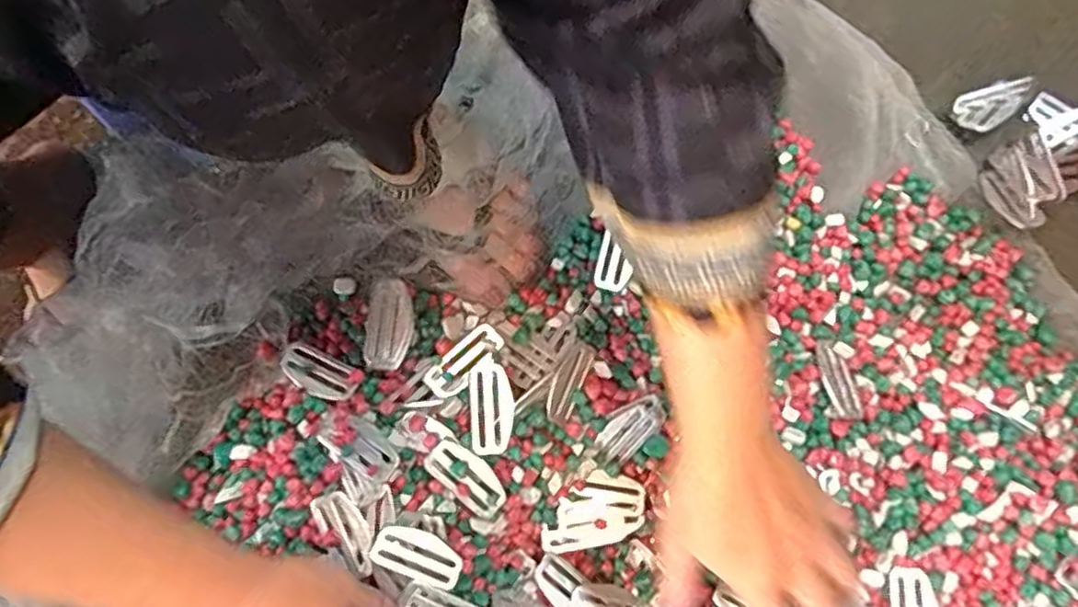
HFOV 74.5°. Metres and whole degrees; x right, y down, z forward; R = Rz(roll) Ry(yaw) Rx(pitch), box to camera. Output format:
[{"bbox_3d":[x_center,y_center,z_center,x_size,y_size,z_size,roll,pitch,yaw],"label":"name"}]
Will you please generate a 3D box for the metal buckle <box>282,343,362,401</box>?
[{"bbox_3d":[-0.155,0.050,0.499,0.057,0.008,0.026,26,81,6],"label":"metal buckle"}]

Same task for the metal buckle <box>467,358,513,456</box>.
[{"bbox_3d":[-0.032,0.070,0.477,0.030,0.004,0.062,-7,75,3],"label":"metal buckle"}]

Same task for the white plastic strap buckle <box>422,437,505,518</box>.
[{"bbox_3d":[-0.047,0.117,0.473,0.059,0.005,0.028,44,83,-7],"label":"white plastic strap buckle"}]

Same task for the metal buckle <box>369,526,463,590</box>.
[{"bbox_3d":[-0.080,0.166,0.464,0.059,0.008,0.029,24,68,-14],"label":"metal buckle"}]

